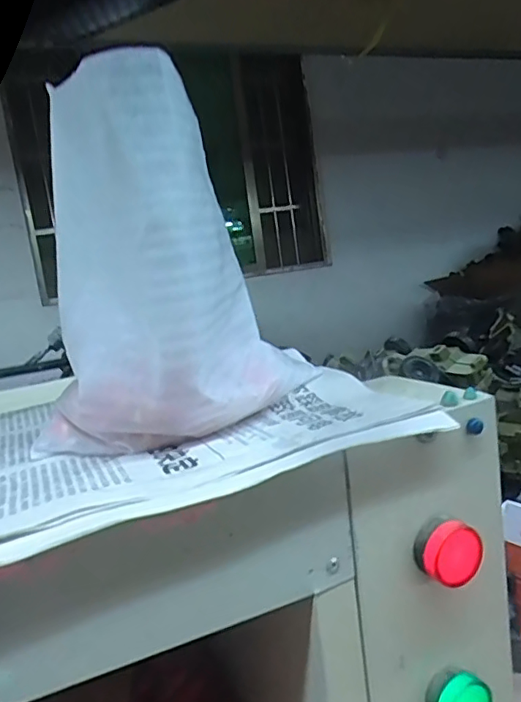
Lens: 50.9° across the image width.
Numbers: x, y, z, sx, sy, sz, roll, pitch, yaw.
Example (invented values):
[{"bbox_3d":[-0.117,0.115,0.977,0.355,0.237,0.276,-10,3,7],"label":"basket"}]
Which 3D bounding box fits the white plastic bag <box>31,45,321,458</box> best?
[{"bbox_3d":[-0.043,-0.037,0.265,0.077,0.148,0.124,-2,11,32],"label":"white plastic bag"}]

